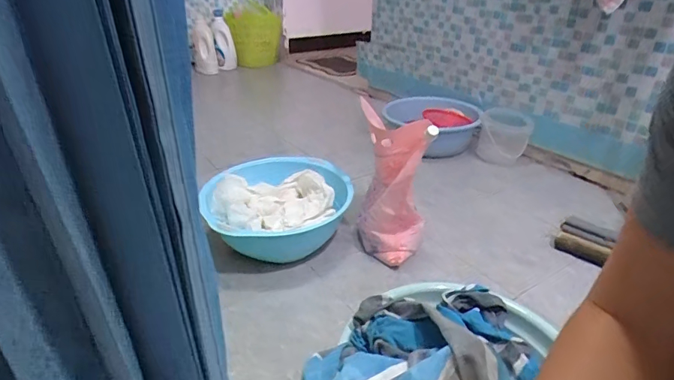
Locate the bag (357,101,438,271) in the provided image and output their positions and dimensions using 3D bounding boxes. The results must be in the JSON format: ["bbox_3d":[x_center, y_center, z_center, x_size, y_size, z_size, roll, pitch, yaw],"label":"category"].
[{"bbox_3d":[0.124,-0.001,0.950,0.148,0.298,0.162,6,29,10],"label":"bag"}]

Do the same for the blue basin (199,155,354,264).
[{"bbox_3d":[-0.143,0.045,1.010,0.343,0.109,0.346,3,28,3],"label":"blue basin"}]

